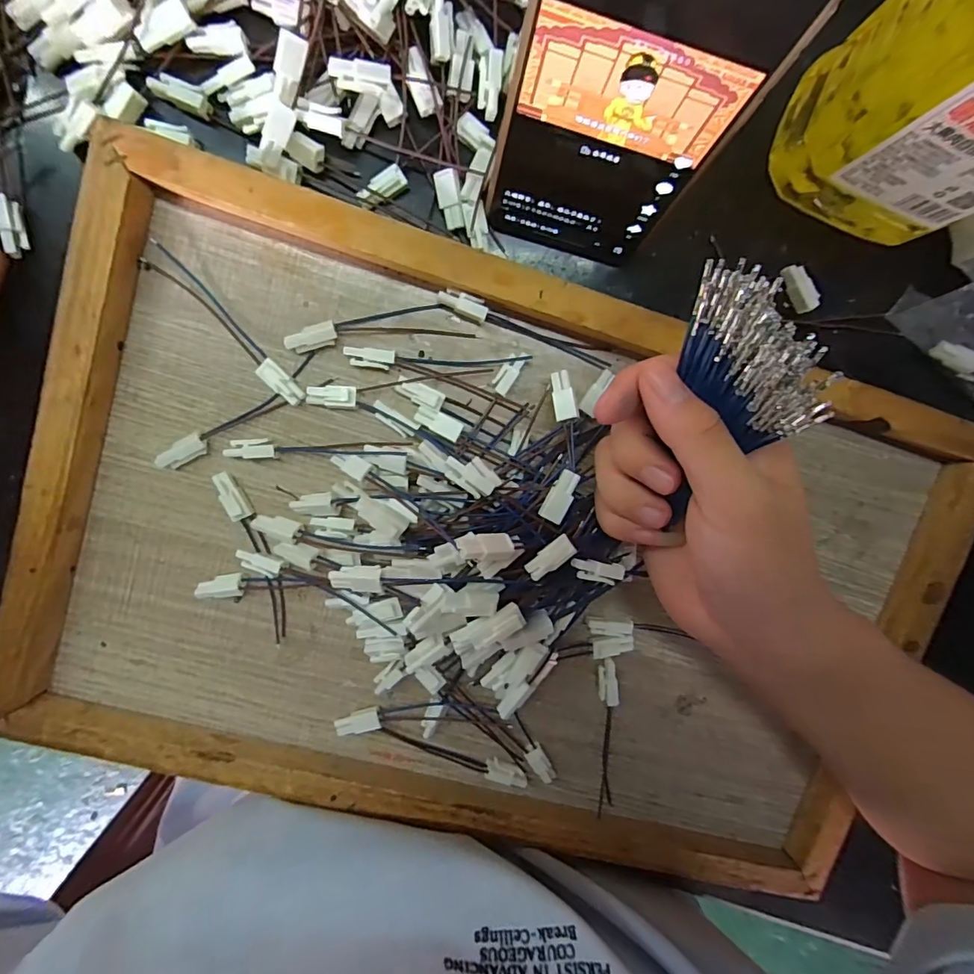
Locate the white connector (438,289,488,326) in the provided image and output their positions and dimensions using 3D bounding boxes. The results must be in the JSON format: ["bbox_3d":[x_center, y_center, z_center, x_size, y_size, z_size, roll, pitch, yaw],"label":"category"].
[{"bbox_3d":[-0.012,-0.092,0.249,0.025,0.011,0.011,23,95,-8],"label":"white connector"}]

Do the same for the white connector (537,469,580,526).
[{"bbox_3d":[0.036,0.004,0.236,0.012,0.005,0.025,28,94,-8],"label":"white connector"}]

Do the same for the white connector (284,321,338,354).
[{"bbox_3d":[-0.087,-0.074,0.246,0.025,0.010,0.011,-15,99,-3],"label":"white connector"}]

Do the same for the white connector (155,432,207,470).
[{"bbox_3d":[-0.153,-0.017,0.248,0.027,0.010,0.011,-28,99,-1],"label":"white connector"}]

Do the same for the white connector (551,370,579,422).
[{"bbox_3d":[0.038,-0.045,0.244,0.011,0.004,0.025,-9,80,-4],"label":"white connector"}]

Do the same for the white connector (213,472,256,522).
[{"bbox_3d":[-0.131,0.005,0.254,0.008,0.011,0.026,-26,99,-1],"label":"white connector"}]

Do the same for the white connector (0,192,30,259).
[{"bbox_3d":[-0.222,-0.122,0.230,0.007,0.009,0.026,-4,110,-5],"label":"white connector"}]

